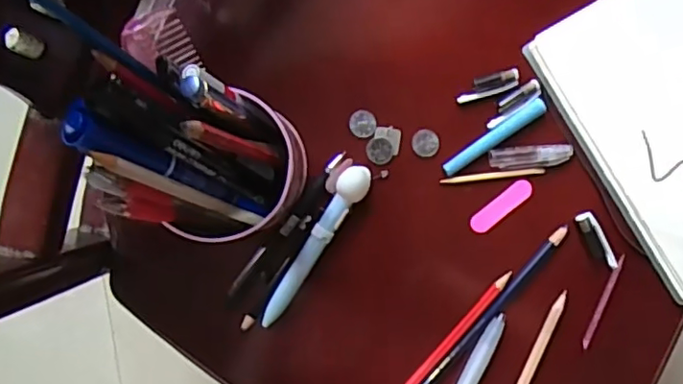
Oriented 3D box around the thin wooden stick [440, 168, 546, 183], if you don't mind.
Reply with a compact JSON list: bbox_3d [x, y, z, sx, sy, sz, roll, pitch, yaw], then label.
[{"bbox_3d":[0.105,-0.011,0.421,0.070,0.004,0.005,-7,92,1],"label":"thin wooden stick"}]

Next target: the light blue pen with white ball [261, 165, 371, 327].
[{"bbox_3d":[-0.019,0.037,0.413,0.019,0.014,0.125,32,92,0],"label":"light blue pen with white ball"}]

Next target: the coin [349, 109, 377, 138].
[{"bbox_3d":[0.015,-0.047,0.423,0.019,0.004,0.019,0,92,1],"label":"coin"}]

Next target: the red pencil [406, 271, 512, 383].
[{"bbox_3d":[0.073,0.106,0.421,0.010,0.007,0.130,42,92,-1],"label":"red pencil"}]

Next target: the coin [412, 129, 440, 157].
[{"bbox_3d":[0.058,-0.034,0.422,0.019,0.004,0.019,0,92,1],"label":"coin"}]

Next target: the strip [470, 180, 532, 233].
[{"bbox_3d":[0.111,0.010,0.420,0.049,0.004,0.015,-40,91,2],"label":"strip"}]

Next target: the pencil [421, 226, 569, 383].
[{"bbox_3d":[0.102,0.085,0.420,0.010,0.004,0.156,42,92,-1],"label":"pencil"}]

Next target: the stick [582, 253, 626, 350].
[{"bbox_3d":[0.181,0.076,0.419,0.005,0.004,0.069,23,92,0],"label":"stick"}]

